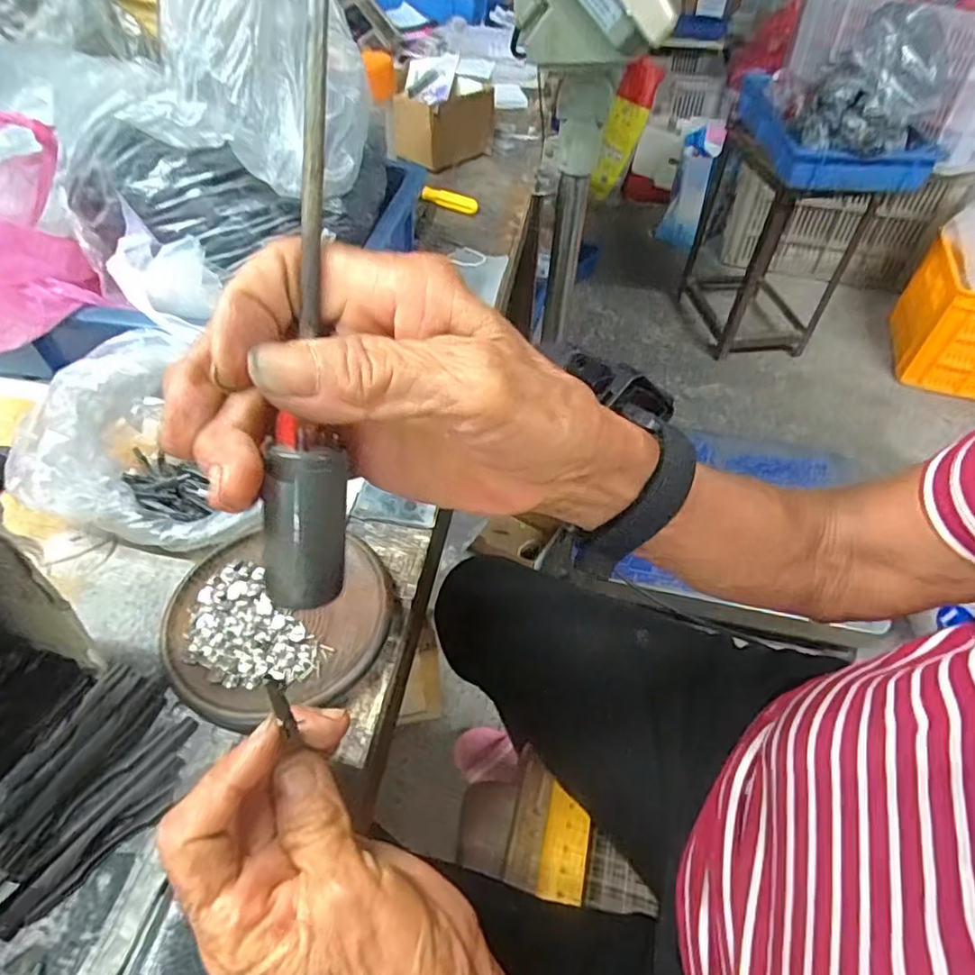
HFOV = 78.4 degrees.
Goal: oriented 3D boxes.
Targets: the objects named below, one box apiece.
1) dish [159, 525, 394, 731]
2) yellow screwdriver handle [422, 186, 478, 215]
[{"bbox_3d":[-0.109,0.071,0.311,0.109,0.018,0.101,1,48,-1],"label":"dish"},{"bbox_3d":[-0.041,-0.314,0.654,0.063,0.017,0.017,19,50,15],"label":"yellow screwdriver handle"}]

